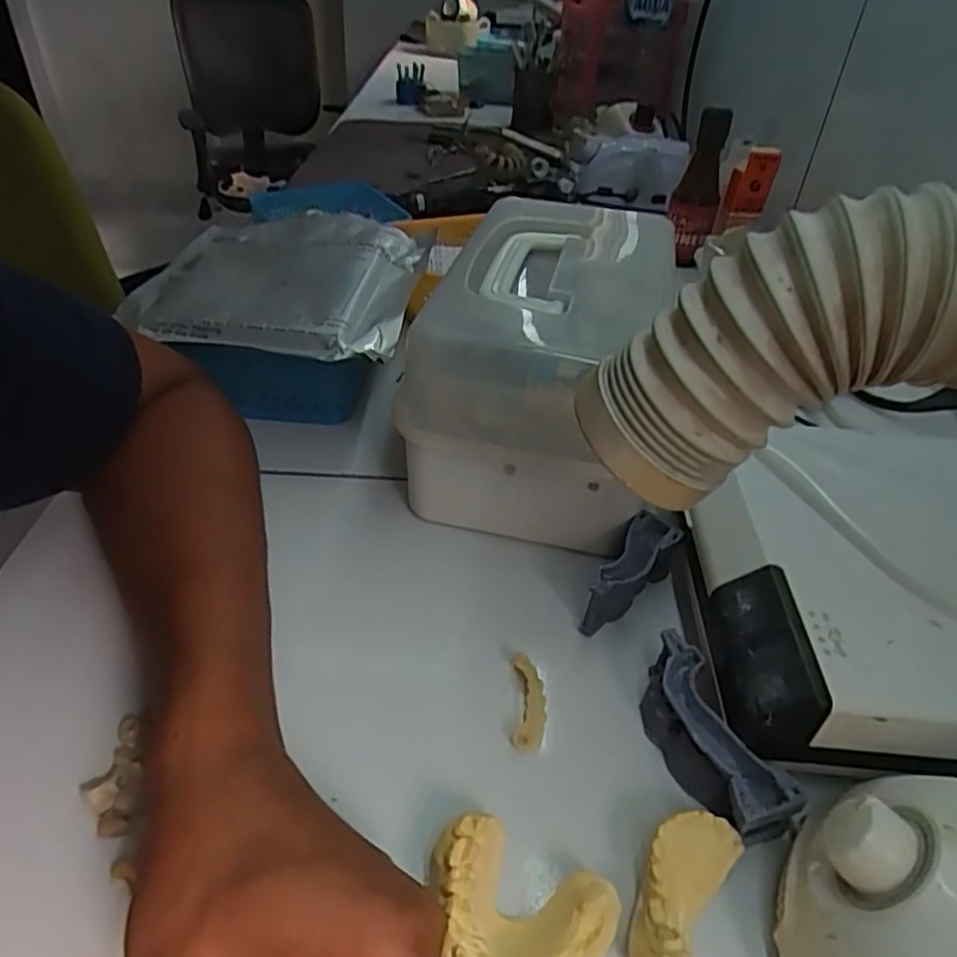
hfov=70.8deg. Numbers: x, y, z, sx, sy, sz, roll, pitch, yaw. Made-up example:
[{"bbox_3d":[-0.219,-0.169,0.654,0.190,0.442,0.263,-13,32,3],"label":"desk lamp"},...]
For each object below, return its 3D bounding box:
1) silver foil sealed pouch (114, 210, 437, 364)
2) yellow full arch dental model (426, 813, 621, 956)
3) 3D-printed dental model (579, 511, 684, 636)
[{"bbox_3d":[-0.142,-0.148,0.495,0.189,0.018,0.185,7,45,3],"label":"silver foil sealed pouch"},{"bbox_3d":[0.012,0.158,0.243,0.067,0.024,0.052,21,43,19],"label":"yellow full arch dental model"},{"bbox_3d":[0.084,0.054,0.367,0.025,0.041,0.070,25,45,22],"label":"3D-printed dental model"}]

